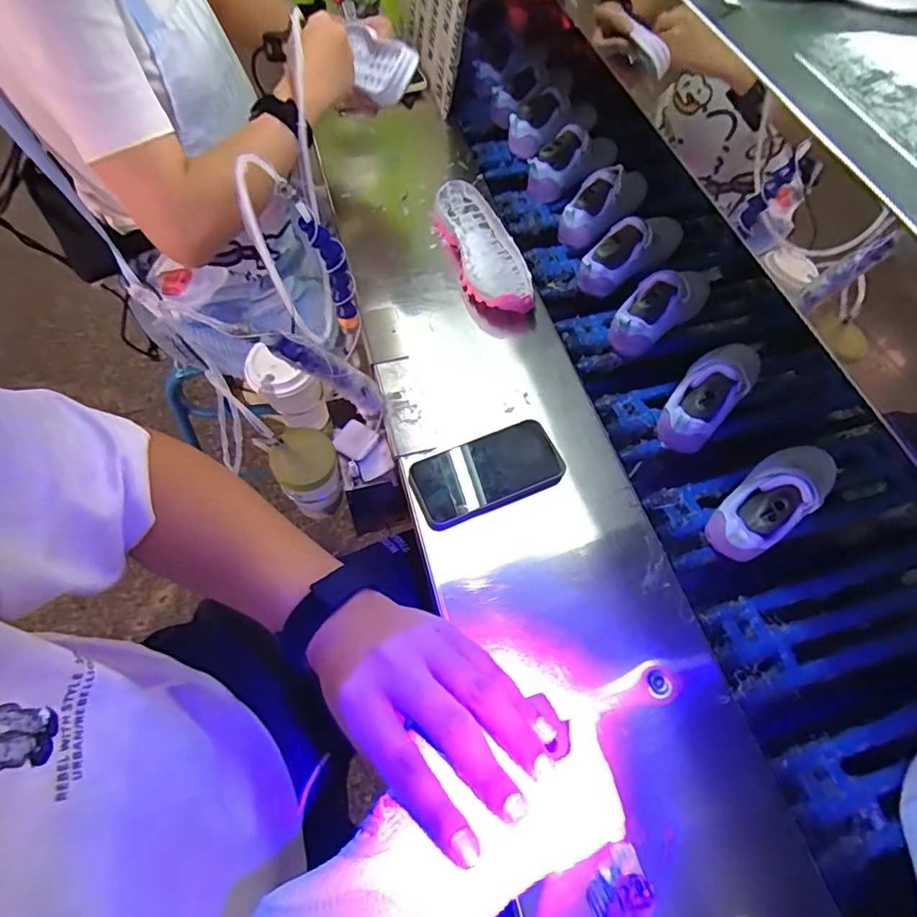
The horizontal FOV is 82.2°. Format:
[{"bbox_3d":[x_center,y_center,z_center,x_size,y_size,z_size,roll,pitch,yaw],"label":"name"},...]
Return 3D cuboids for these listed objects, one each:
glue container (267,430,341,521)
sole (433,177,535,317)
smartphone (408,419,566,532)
[{"bbox_3d":[-0.181,0.022,0.655,0.070,0.119,0.066,-22,64,-10],"label":"glue container"},{"bbox_3d":[0.032,-0.291,0.719,0.088,0.028,0.239,-18,63,-8],"label":"sole"},{"bbox_3d":[0.031,0.014,0.571,0.159,0.017,0.081,-21,64,-10],"label":"smartphone"}]

